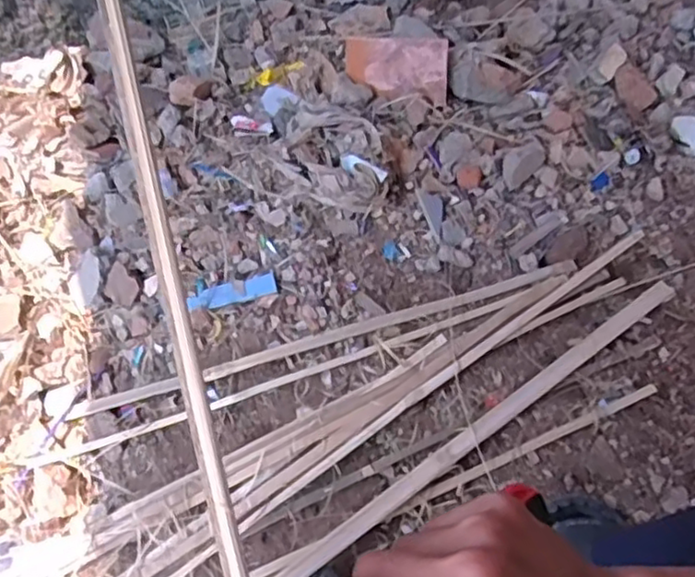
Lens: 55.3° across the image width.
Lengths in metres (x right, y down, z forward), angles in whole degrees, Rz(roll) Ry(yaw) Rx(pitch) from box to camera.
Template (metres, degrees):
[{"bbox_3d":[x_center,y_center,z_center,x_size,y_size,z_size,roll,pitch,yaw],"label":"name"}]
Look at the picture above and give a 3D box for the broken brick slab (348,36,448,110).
[{"bbox_3d":[0.094,-0.422,1.284,0.197,0.116,0.014,6,21,16],"label":"broken brick slab"}]

